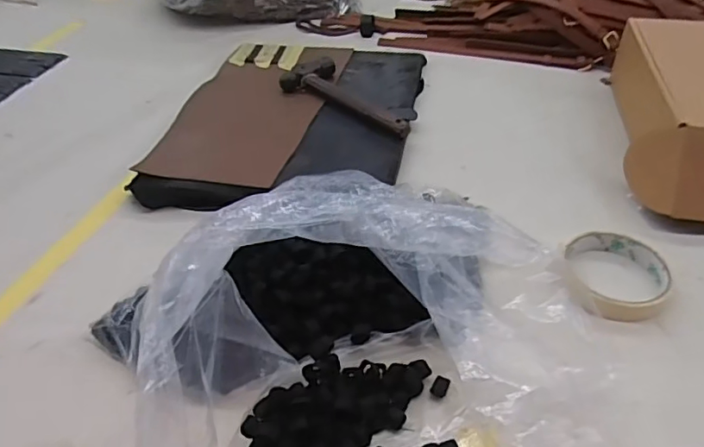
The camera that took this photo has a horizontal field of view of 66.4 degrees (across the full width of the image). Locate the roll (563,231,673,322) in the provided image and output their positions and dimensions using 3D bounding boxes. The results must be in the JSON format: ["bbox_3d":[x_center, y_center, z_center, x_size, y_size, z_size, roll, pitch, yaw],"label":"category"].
[{"bbox_3d":[0.219,0.042,0.447,0.079,0.017,0.087,1,41,2],"label":"roll"}]

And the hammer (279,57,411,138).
[{"bbox_3d":[0.004,-0.154,0.653,0.191,0.025,0.075,30,50,31],"label":"hammer"}]

